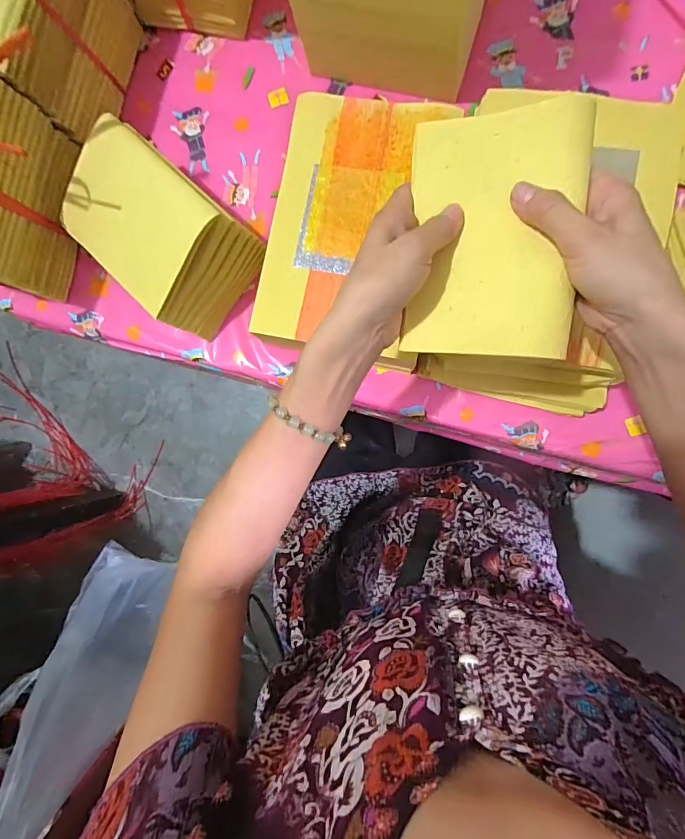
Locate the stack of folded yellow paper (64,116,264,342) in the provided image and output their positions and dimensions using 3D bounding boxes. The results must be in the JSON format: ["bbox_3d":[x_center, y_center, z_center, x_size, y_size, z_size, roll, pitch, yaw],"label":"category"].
[{"bbox_3d":[-0.187,-0.186,0.416,0.175,0.092,0.118,40,93,8],"label":"stack of folded yellow paper"}]

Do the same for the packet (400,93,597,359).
[{"bbox_3d":[0.101,-0.125,0.275,0.109,0.022,0.159,5,89,8],"label":"packet"}]

